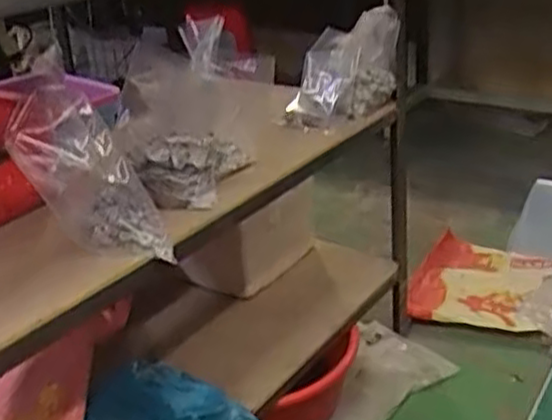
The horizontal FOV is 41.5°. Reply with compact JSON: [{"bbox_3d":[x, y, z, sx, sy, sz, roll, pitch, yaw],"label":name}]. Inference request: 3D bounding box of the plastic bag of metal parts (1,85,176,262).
[{"bbox_3d":[-0.253,-0.035,0.969,0.106,0.263,0.114,-29,22,12],"label":"plastic bag of metal parts"}]

